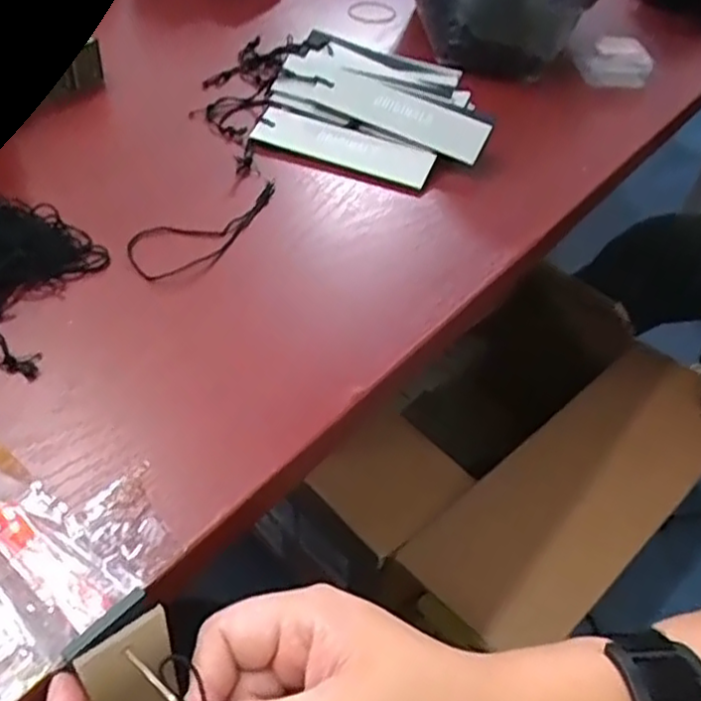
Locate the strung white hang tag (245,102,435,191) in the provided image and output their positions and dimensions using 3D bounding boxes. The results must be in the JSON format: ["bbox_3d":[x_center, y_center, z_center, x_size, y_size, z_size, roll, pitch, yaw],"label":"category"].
[{"bbox_3d":[-0.006,-0.142,0.479,0.127,0.004,0.042,22,55,14],"label":"strung white hang tag"}]

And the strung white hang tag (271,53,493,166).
[{"bbox_3d":[0.022,-0.176,0.491,0.160,0.009,0.040,26,70,14],"label":"strung white hang tag"}]

